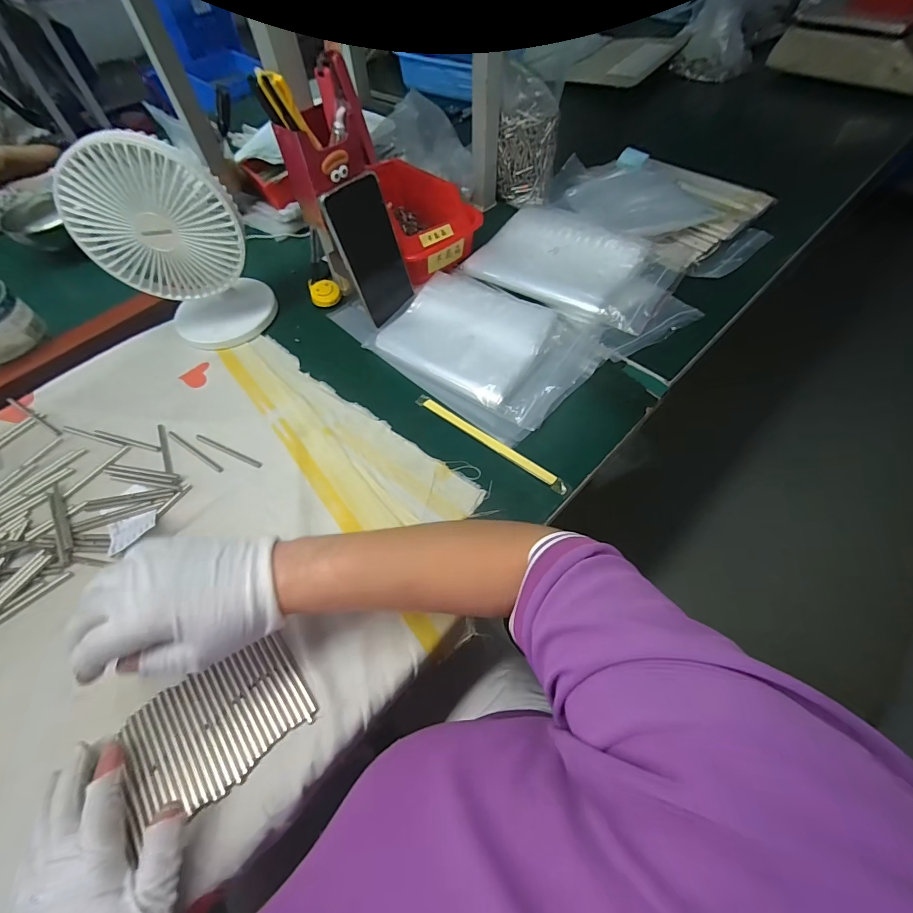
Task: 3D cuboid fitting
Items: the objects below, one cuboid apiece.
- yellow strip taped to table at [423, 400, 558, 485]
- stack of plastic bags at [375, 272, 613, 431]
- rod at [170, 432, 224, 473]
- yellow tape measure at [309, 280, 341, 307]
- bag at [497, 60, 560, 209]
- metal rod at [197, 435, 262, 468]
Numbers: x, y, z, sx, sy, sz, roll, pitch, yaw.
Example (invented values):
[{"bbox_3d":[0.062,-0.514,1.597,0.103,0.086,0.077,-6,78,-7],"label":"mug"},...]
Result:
[{"bbox_3d":[0.033,-0.019,0.457,0.175,0.004,0.013,33,68,21],"label":"yellow strip taped to table"},{"bbox_3d":[0.038,-0.141,0.511,0.249,0.034,0.180,32,64,20],"label":"stack of plastic bags"},{"bbox_3d":[-0.298,-0.006,0.474,0.094,0.005,0.007,29,63,19],"label":"rod"},{"bbox_3d":[-0.187,-0.234,0.592,0.044,0.014,0.044,-13,63,-7],"label":"yellow tape measure"},{"bbox_3d":[0.109,-0.480,0.639,0.090,0.154,0.054,6,58,6],"label":"bag"},{"bbox_3d":[-0.258,-0.006,0.470,0.093,0.004,0.007,21,61,15],"label":"metal rod"}]

